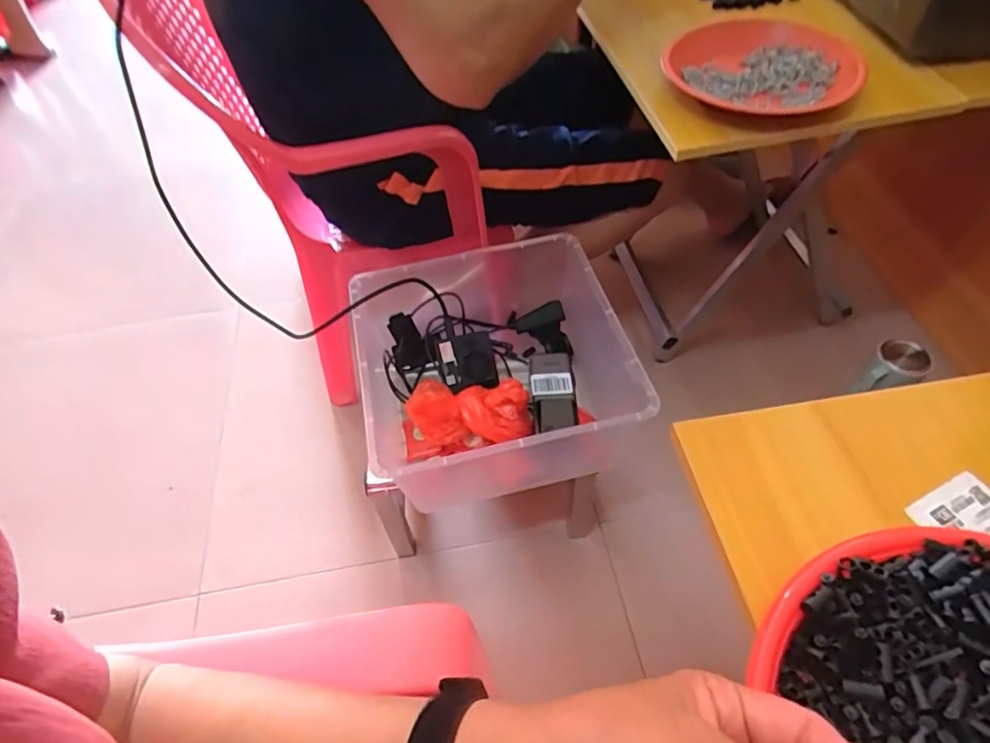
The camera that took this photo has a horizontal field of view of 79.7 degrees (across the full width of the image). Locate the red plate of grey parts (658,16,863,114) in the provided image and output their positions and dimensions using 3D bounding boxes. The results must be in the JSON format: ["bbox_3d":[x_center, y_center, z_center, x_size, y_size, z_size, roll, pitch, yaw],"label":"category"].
[{"bbox_3d":[0.284,-0.331,0.640,0.189,0.033,0.148,11,54,13],"label":"red plate of grey parts"}]

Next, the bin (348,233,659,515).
[{"bbox_3d":[0.002,-0.005,0.750,0.327,0.161,0.328,-14,52,-7],"label":"bin"}]

